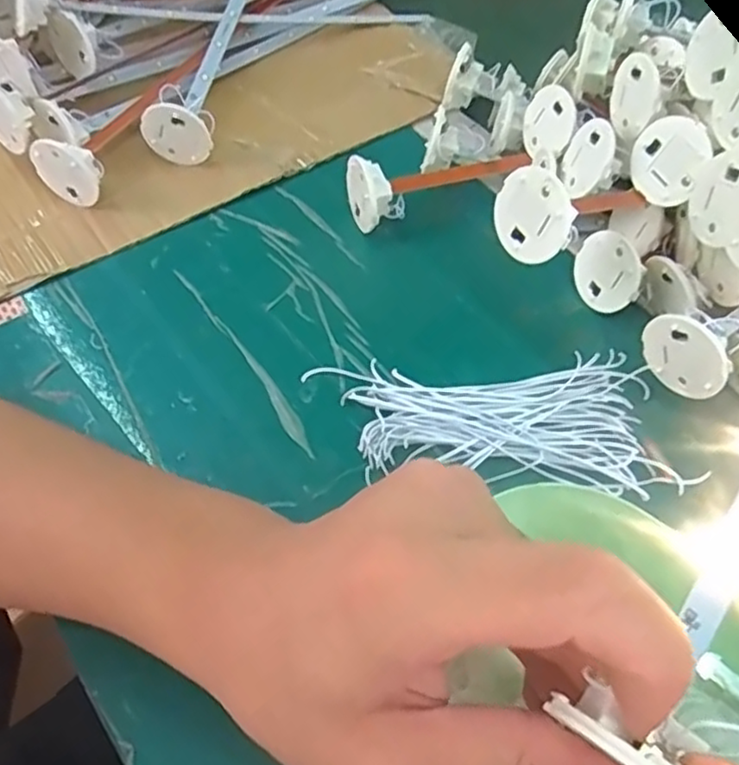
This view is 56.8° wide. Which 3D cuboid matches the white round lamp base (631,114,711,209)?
[{"bbox_3d":[0.139,-0.103,0.319,0.005,0.039,0.036,-12,53,-36],"label":"white round lamp base"}]

